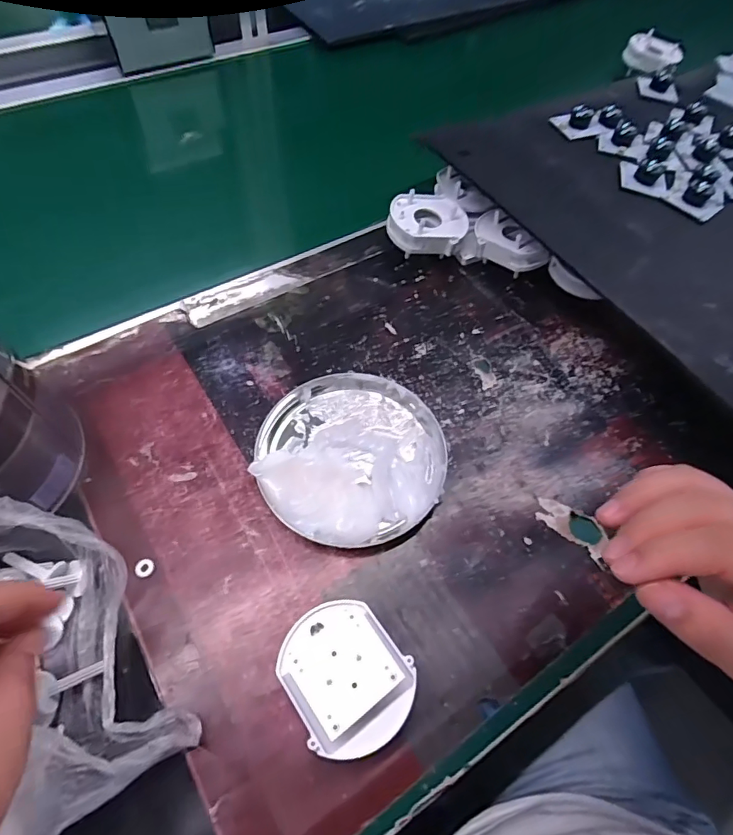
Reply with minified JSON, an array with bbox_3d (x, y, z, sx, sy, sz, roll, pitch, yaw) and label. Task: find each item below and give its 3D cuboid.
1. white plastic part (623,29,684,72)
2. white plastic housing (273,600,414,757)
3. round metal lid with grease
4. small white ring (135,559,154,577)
[{"bbox_3d":[0.387,-0.492,0.651,0.071,0.028,0.052,27,60,12],"label":"white plastic part"},{"bbox_3d":[-0.010,0.135,0.252,0.058,0.044,0.068,-25,63,-17],"label":"white plastic housing"},{"bbox_3d":[-0.011,0.023,0.331,0.128,0.022,0.124,39,64,19],"label":"round metal lid with grease"},{"bbox_3d":[-0.136,0.092,0.294,0.010,0.004,0.010,2,58,-4],"label":"small white ring"}]

